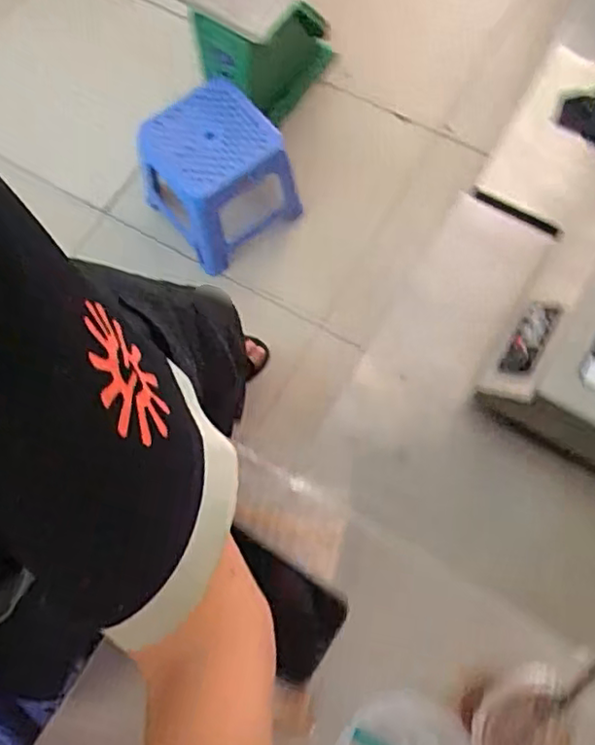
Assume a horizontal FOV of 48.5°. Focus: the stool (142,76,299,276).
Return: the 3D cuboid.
[{"bbox_3d":[-0.183,-0.434,1.474,0.257,0.265,0.294,-36,76,-10],"label":"stool"}]

